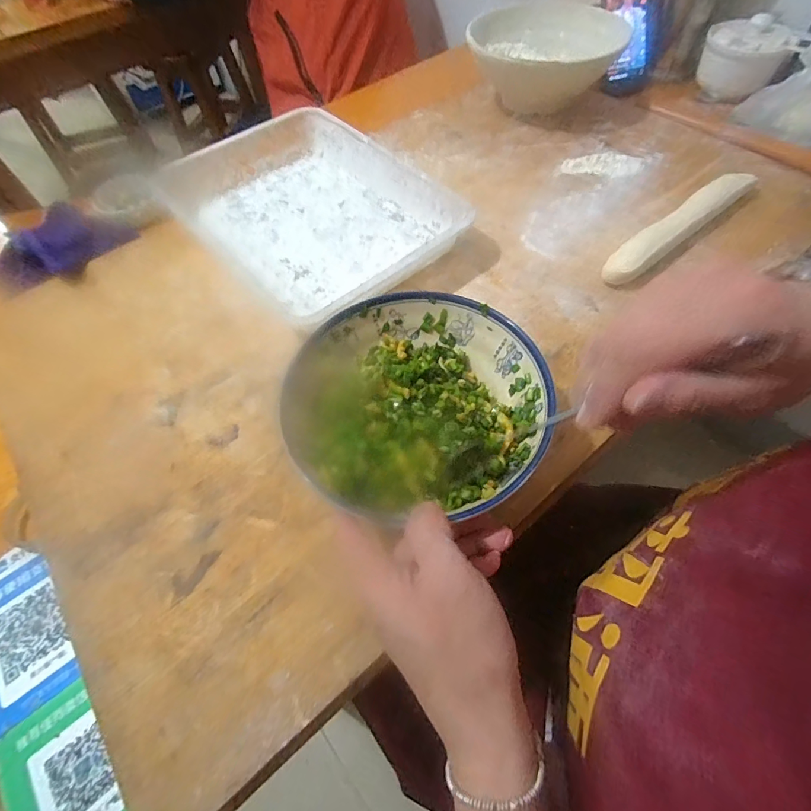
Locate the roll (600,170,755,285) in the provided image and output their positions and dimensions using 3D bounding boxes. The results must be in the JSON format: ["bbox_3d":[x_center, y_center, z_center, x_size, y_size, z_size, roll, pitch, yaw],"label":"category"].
[{"bbox_3d":[0.298,-0.194,0.445,0.241,0.035,0.035,-36,63,-17],"label":"roll"}]

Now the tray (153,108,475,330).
[{"bbox_3d":[-0.106,-0.216,0.471,0.226,0.053,0.318,-39,64,-19],"label":"tray"}]

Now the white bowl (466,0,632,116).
[{"bbox_3d":[0.180,-0.472,0.581,0.183,0.080,0.183,-1,59,2],"label":"white bowl"}]

